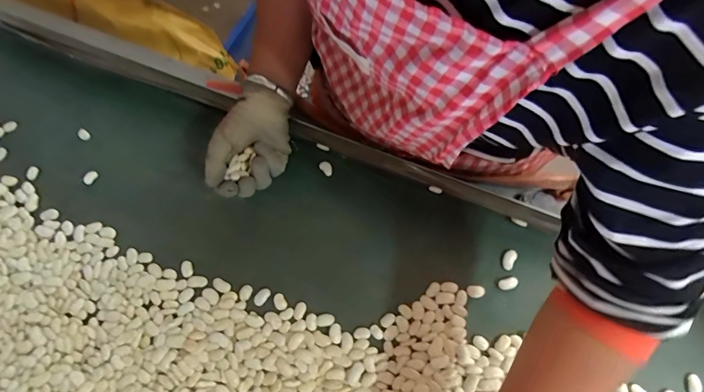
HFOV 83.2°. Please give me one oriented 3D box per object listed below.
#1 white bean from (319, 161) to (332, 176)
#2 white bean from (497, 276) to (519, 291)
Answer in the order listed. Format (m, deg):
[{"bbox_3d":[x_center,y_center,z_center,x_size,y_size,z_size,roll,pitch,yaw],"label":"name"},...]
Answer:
[{"bbox_3d":[-0.033,-0.036,0.519,0.014,0.008,0.022,-37,77,-12],"label":"white bean"},{"bbox_3d":[0.186,0.104,0.472,0.023,0.004,0.013,-19,74,-8],"label":"white bean"}]

